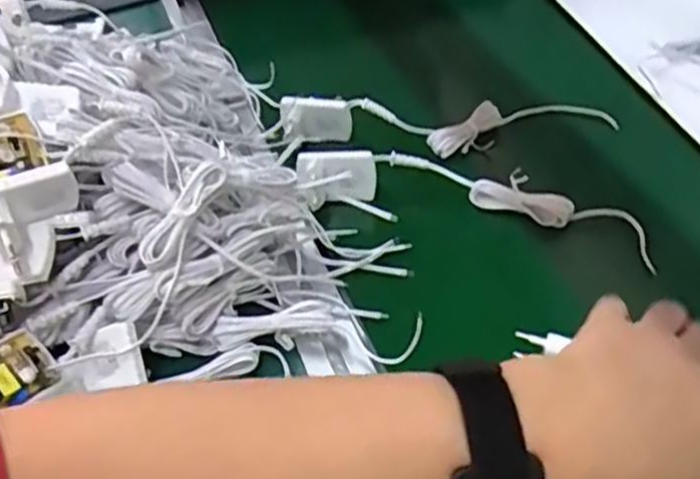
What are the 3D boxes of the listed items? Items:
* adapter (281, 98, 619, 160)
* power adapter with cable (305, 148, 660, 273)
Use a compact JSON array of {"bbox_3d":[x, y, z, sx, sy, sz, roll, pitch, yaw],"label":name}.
[{"bbox_3d":[0.083,-0.105,0.606,0.274,0.030,0.049,-5,44,-2],"label":"adapter"},{"bbox_3d":[0.088,-0.034,0.535,0.254,0.036,0.064,6,45,9],"label":"power adapter with cable"}]

